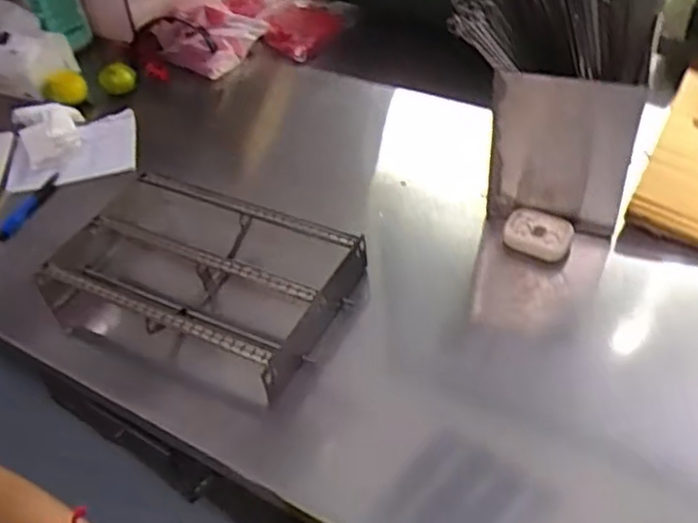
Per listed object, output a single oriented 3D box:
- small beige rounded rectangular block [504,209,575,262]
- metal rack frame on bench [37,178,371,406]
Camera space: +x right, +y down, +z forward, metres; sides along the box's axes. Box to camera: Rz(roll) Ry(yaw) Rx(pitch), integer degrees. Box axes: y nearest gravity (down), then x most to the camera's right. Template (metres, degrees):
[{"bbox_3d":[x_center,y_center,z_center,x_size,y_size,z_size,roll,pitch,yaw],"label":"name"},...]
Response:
[{"bbox_3d":[0.219,-0.033,0.817,0.075,0.028,0.049,12,51,17],"label":"small beige rounded rectangular block"},{"bbox_3d":[-0.187,0.010,0.823,0.375,0.080,0.201,18,53,22],"label":"metal rack frame on bench"}]

